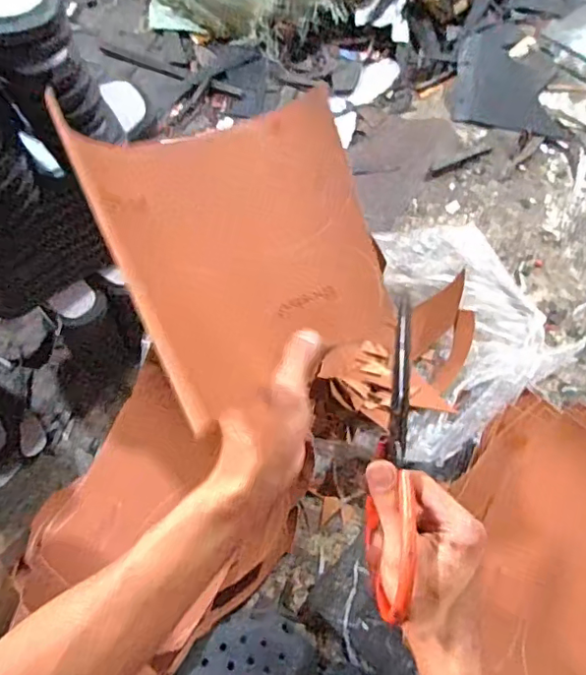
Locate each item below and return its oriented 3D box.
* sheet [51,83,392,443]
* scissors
[{"bbox_3d":[-0.026,-0.057,0.376,0.197,0.019,0.188,-21,98,-31],"label":"sheet"},{"bbox_3d":[0.068,0.077,0.376,0.021,0.062,0.209,5,76,2],"label":"scissors"}]

